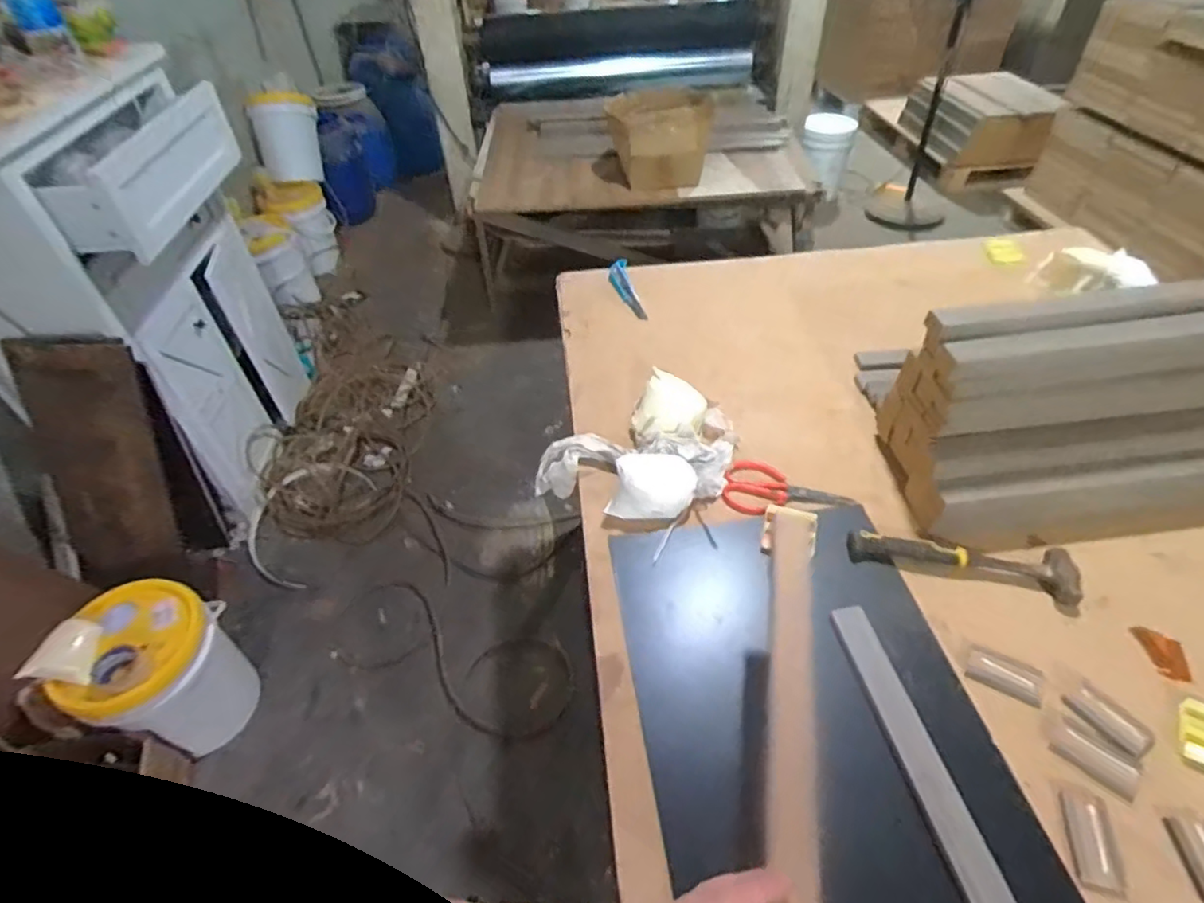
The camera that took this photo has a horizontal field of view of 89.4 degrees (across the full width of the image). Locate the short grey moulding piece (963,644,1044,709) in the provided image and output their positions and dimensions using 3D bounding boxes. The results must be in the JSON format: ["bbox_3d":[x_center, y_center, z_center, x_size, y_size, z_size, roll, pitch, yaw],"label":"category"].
[{"bbox_3d":[0.471,0.258,0.709,0.075,0.015,0.047,21,51,23],"label":"short grey moulding piece"}]

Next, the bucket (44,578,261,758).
[{"bbox_3d":[-0.967,0.521,1.380,0.299,0.372,0.281,-2,46,2],"label":"bucket"}]

